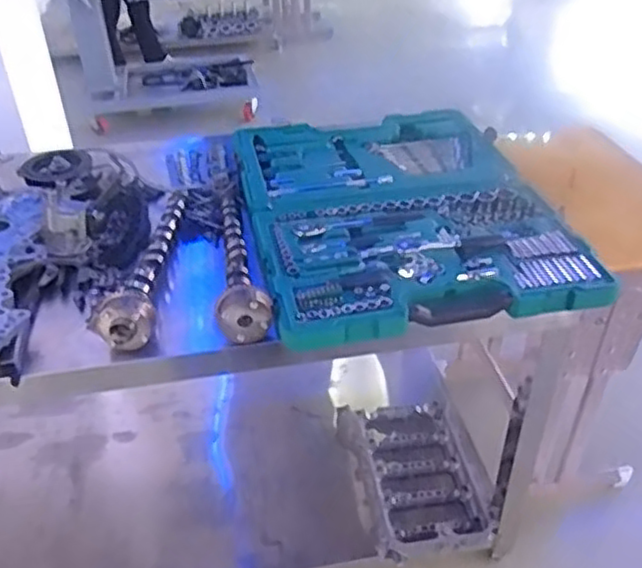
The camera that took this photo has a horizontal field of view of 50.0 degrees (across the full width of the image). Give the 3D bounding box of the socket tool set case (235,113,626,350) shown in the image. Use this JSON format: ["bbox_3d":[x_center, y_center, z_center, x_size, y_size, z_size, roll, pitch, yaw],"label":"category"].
[{"bbox_3d":[0.134,-0.158,1.323,0.552,0.041,0.731,-8,37,-8],"label":"socket tool set case"}]

